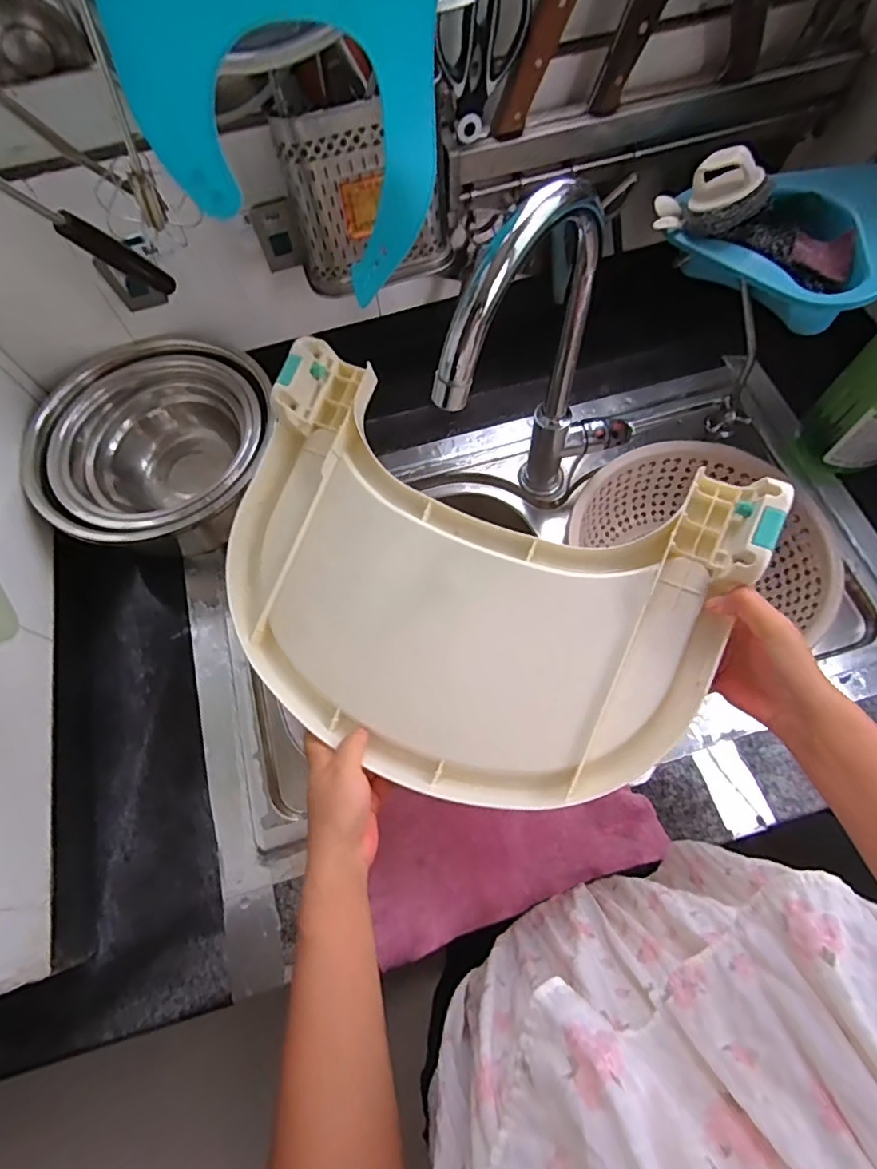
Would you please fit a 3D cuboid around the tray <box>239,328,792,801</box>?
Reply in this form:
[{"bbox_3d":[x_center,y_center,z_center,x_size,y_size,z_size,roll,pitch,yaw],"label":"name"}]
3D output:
[{"bbox_3d":[0.009,0.003,0.455,0.412,0.055,0.313,24,91,15],"label":"tray"}]

